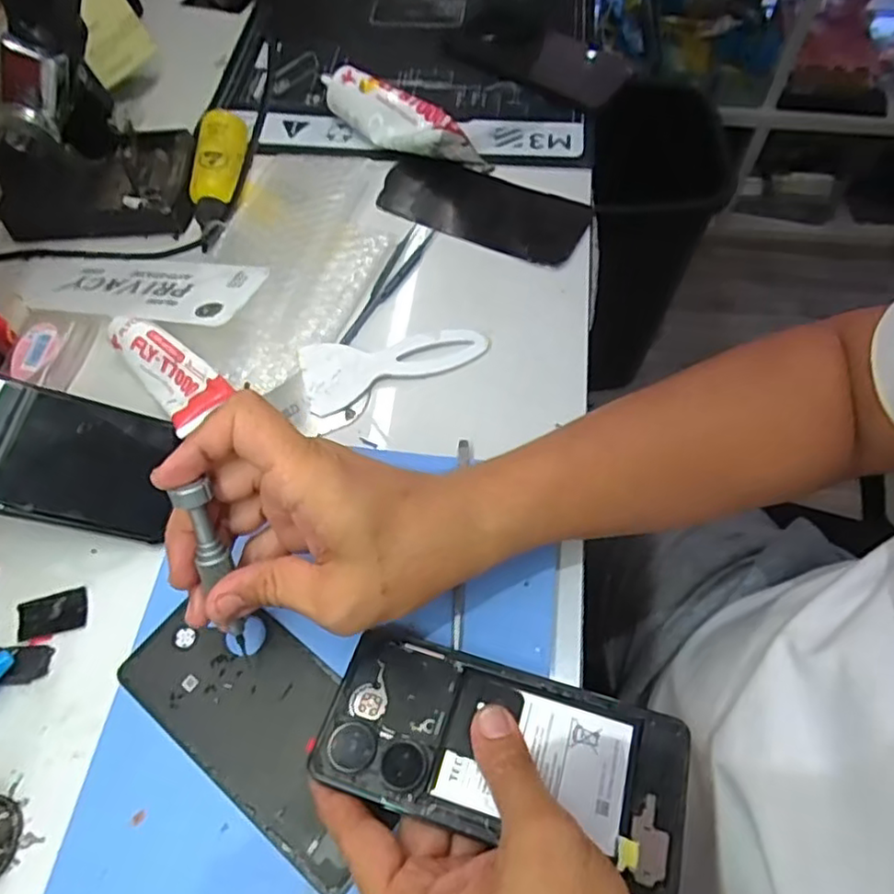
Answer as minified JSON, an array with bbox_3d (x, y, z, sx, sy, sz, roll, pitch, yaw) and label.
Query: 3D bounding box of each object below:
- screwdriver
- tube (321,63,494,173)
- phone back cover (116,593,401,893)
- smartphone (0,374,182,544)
[{"bbox_3d":[-0.107,0.065,0.310,0.016,0.112,0.015,1,34,4],"label":"screwdriver"},{"bbox_3d":[-0.044,-0.275,0.551,0.165,0.039,0.046,34,67,18],"label":"tube"},{"bbox_3d":[-0.091,0.136,0.330,0.156,0.004,0.072,34,69,19],"label":"phone back cover"},{"bbox_3d":[-0.239,0.000,0.370,0.157,0.010,0.078,18,63,-24],"label":"smartphone"}]

